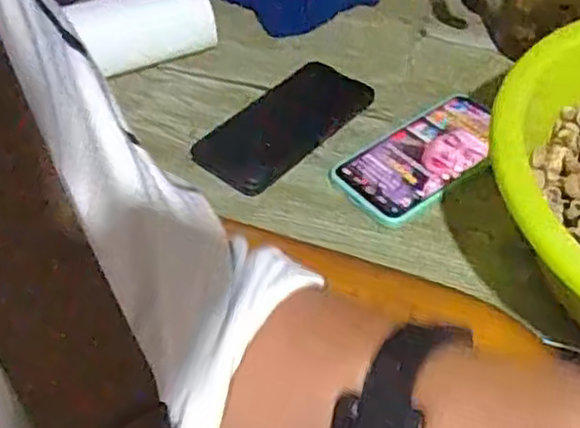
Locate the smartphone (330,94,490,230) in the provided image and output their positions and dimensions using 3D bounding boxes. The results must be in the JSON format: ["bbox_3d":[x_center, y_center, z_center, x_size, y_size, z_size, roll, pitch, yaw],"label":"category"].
[{"bbox_3d":[0.108,-0.046,0.572,0.143,0.008,0.072,-31,58,-22],"label":"smartphone"}]

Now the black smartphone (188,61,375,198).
[{"bbox_3d":[-0.006,-0.077,0.616,0.081,0.014,0.156,30,54,24],"label":"black smartphone"}]

